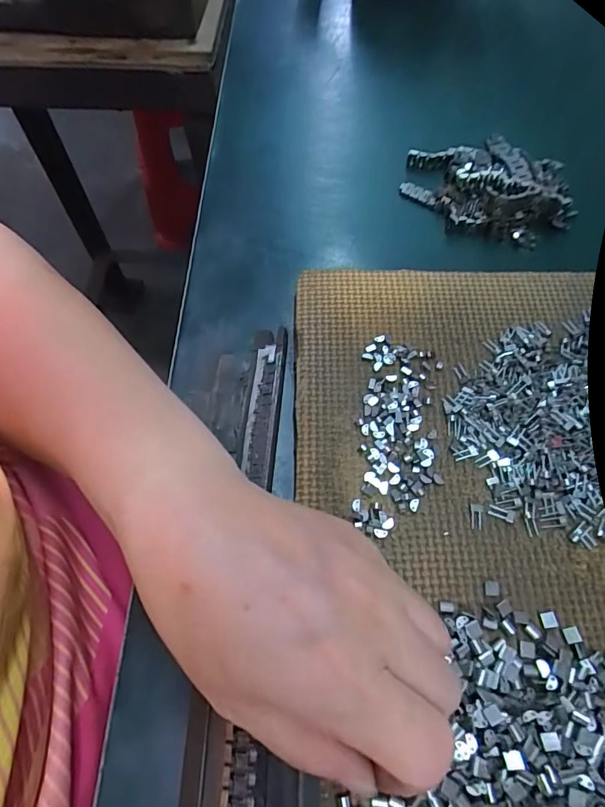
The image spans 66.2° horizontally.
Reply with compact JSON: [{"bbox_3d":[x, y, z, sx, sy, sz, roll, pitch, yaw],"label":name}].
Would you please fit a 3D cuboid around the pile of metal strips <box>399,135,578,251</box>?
[{"bbox_3d":[0.135,-0.159,0.333,0.120,0.025,0.082,26,67,13],"label":"pile of metal strips"}]

